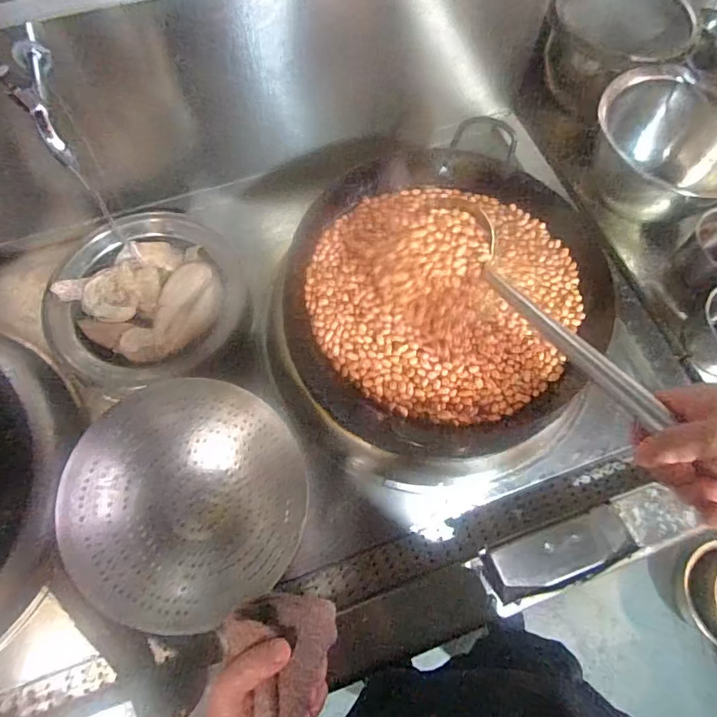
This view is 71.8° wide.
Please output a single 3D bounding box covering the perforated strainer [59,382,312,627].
[{"bbox_3d":[-0.218,0.187,0.657,0.293,0.106,0.290,0,67,-1],"label":"perforated strainer"}]

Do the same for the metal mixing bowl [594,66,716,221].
[{"bbox_3d":[0.519,-0.356,0.828,0.251,0.128,0.251,0,67,-1],"label":"metal mixing bowl"}]

